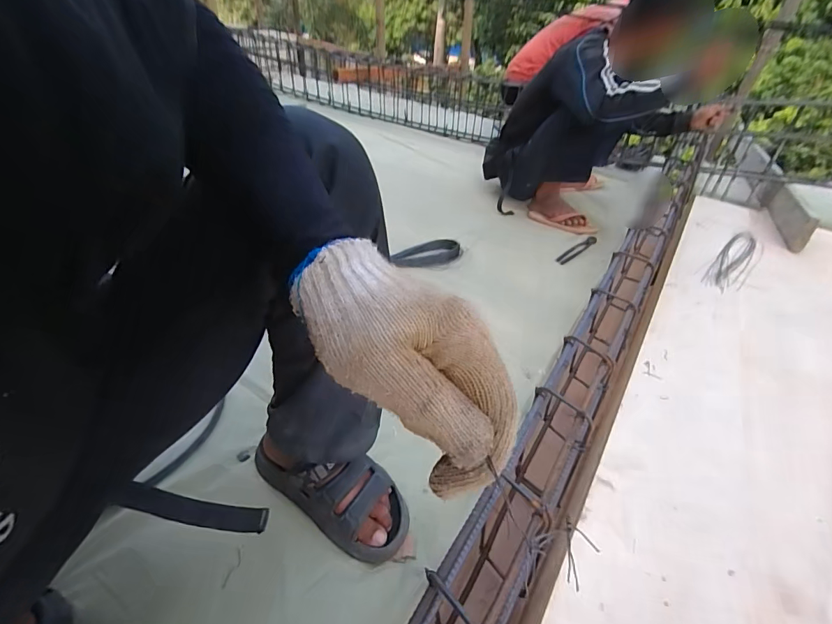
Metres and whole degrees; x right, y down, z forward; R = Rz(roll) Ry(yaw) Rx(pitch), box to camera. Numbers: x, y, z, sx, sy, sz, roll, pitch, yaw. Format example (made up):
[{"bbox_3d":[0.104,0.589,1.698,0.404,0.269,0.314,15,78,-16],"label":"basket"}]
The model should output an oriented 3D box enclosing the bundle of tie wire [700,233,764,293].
[{"bbox_3d":[1.049,-0.179,1.348,0.106,0.020,0.550,31,43,31],"label":"bundle of tie wire"}]

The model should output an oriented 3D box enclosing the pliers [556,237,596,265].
[{"bbox_3d":[0.520,-0.203,1.336,0.037,0.023,0.214,32,43,32],"label":"pliers"}]

